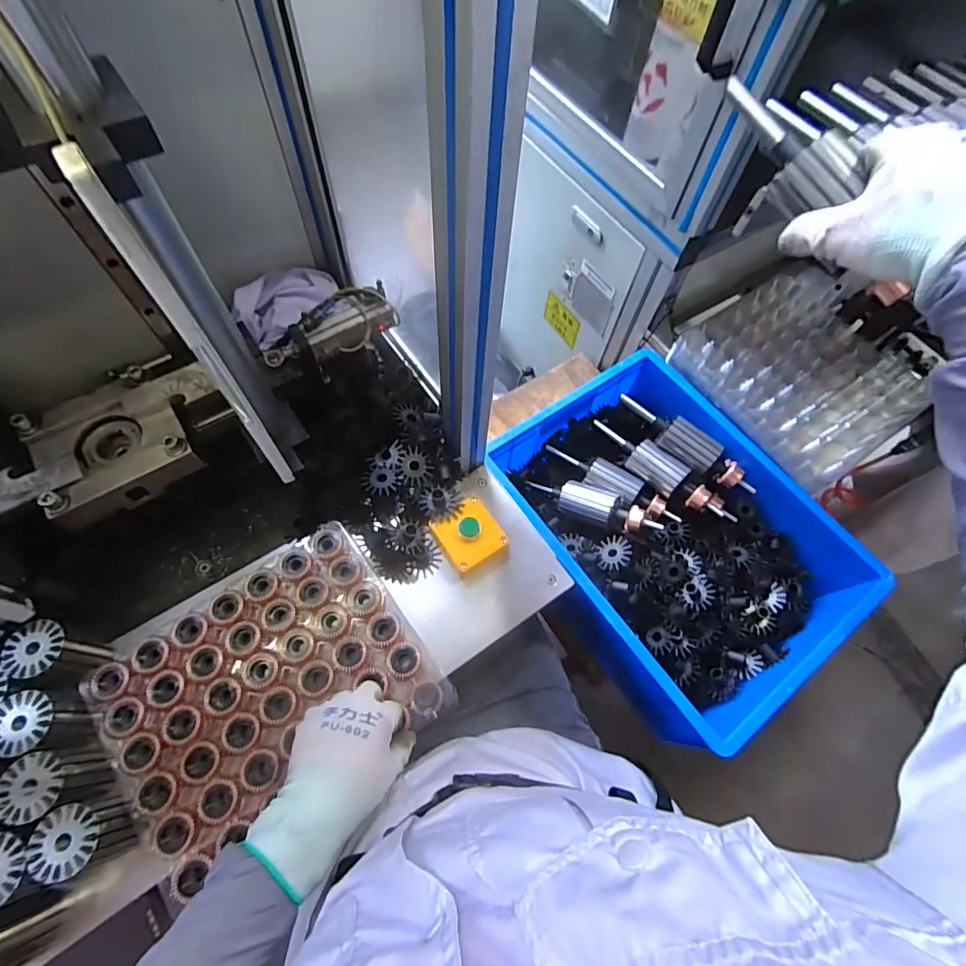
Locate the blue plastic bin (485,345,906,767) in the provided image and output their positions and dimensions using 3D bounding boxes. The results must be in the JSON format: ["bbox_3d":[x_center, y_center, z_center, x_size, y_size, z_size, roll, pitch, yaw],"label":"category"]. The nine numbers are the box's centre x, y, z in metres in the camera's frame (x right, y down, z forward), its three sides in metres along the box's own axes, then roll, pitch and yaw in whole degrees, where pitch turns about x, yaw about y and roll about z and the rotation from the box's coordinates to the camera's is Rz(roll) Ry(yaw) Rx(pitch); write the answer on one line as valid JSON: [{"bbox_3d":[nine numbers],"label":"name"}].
[{"bbox_3d":[0.270,0.062,0.716,0.361,0.122,0.476,-33,71,-17],"label":"blue plastic bin"}]

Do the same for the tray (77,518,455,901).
[{"bbox_3d":[-0.224,0.214,0.515,0.303,0.022,0.242,-33,71,-17],"label":"tray"}]

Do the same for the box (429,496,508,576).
[{"bbox_3d":[-0.017,0.067,0.604,0.074,0.042,0.078,-34,71,-17],"label":"box"}]

